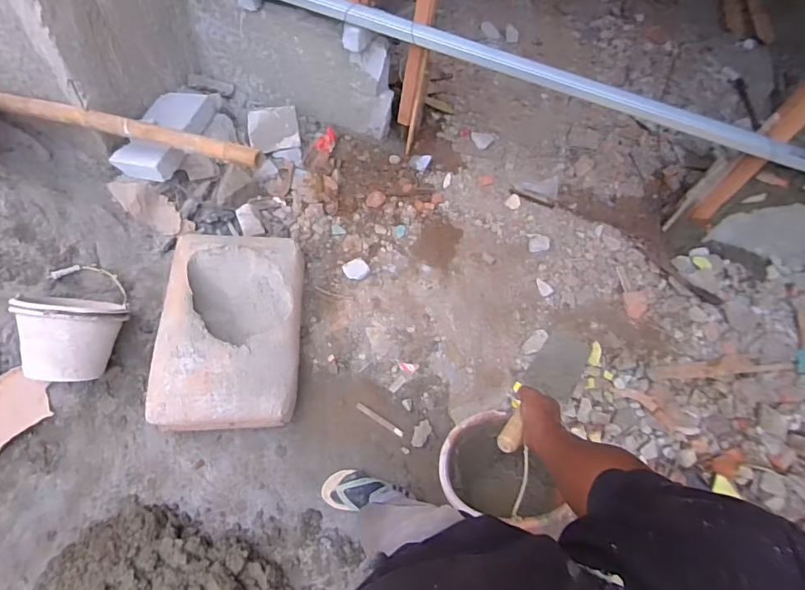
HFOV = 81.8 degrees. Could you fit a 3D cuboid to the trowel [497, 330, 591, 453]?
[{"bbox_3d":[0.246,0.171,0.831,0.092,0.050,0.296,37,48,17],"label":"trowel"}]

